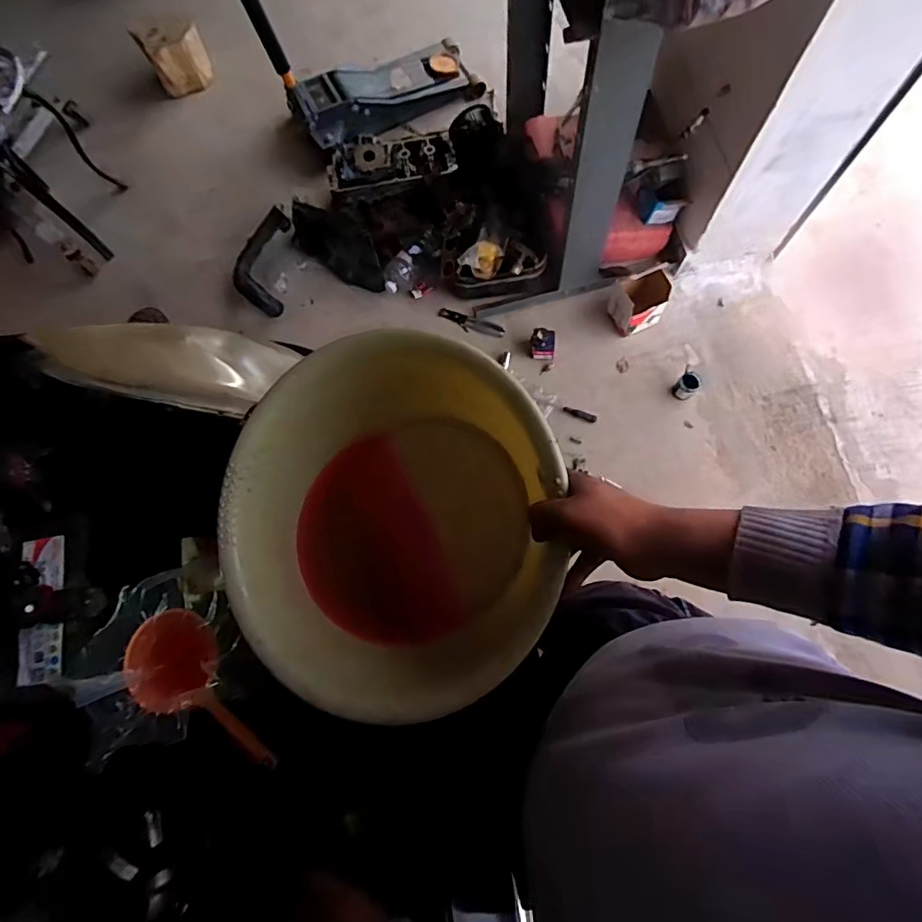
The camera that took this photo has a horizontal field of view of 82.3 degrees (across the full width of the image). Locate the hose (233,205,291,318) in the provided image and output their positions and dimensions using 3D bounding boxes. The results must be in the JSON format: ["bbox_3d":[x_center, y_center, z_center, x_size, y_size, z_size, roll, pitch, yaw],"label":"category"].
[{"bbox_3d":[-0.625,-0.625,1.659,0.160,0.078,0.326,6,89,0],"label":"hose"}]

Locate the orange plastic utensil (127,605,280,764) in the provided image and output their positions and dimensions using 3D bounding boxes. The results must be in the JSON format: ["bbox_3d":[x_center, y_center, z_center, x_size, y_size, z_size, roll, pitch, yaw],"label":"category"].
[{"bbox_3d":[-0.294,0.261,0.597,0.212,0.034,0.097,39,79,13],"label":"orange plastic utensil"}]

